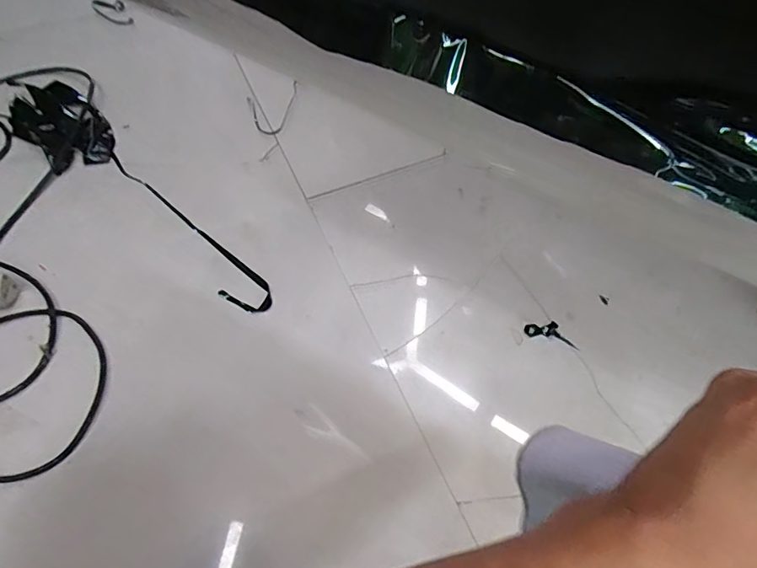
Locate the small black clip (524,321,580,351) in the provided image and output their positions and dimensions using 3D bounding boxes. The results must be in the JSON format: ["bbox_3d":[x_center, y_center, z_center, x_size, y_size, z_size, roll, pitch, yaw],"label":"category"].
[{"bbox_3d":[0.217,0.060,0.617,0.068,0.004,0.026,16,74,0],"label":"small black clip"}]

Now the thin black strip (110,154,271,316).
[{"bbox_3d":[-0.286,-0.081,0.686,0.372,0.015,0.051,38,66,19],"label":"thin black strip"}]

